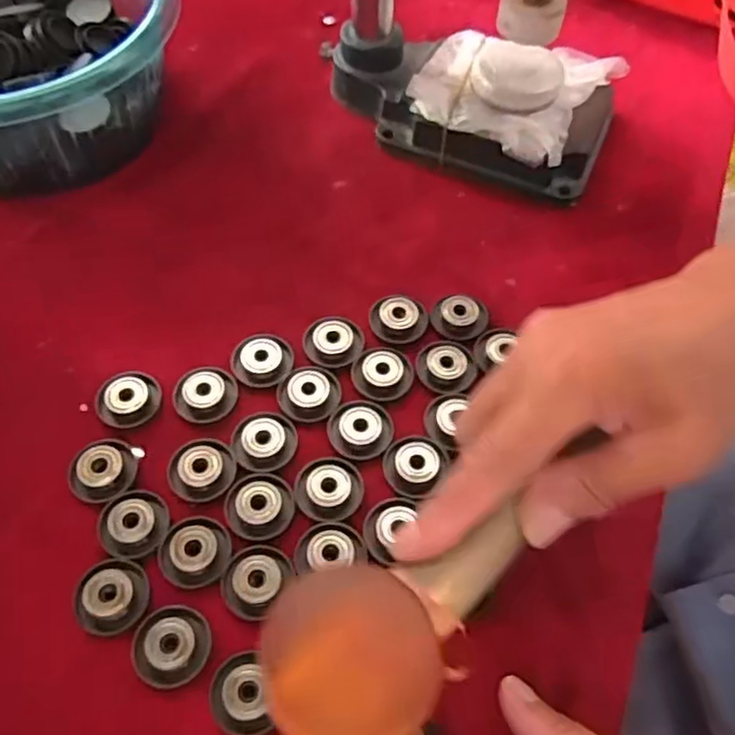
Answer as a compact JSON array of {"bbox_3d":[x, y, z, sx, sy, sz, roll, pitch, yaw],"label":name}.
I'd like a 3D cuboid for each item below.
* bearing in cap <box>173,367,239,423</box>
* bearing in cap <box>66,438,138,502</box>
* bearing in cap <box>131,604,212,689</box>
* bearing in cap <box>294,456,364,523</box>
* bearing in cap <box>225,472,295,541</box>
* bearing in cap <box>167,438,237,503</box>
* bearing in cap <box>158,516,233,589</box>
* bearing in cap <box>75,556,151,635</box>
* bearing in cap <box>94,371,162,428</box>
[{"bbox_3d":[-0.086,0.014,0.366,0.033,0.006,0.032,1,58,-2],"label":"bearing in cap"},{"bbox_3d":[-0.132,0.051,0.343,0.031,0.007,0.034,-10,59,-8],"label":"bearing in cap"},{"bbox_3d":[-0.086,0.121,0.300,0.033,0.005,0.032,1,58,-2],"label":"bearing in cap"},{"bbox_3d":[-0.019,0.059,0.341,0.033,0.006,0.033,0,58,-2],"label":"bearing in cap"},{"bbox_3d":[-0.052,0.067,0.335,0.032,0.006,0.033,1,58,-2],"label":"bearing in cap"},{"bbox_3d":[-0.083,0.050,0.344,0.032,0.007,0.033,-8,59,-8],"label":"bearing in cap"},{"bbox_3d":[-0.081,0.086,0.323,0.033,0.006,0.032,1,58,-2],"label":"bearing in cap"},{"bbox_3d":[-0.116,0.102,0.310,0.033,0.008,0.033,1,58,-2],"label":"bearing in cap"},{"bbox_3d":[-0.127,0.016,0.365,0.033,0.007,0.035,1,58,-2],"label":"bearing in cap"}]

